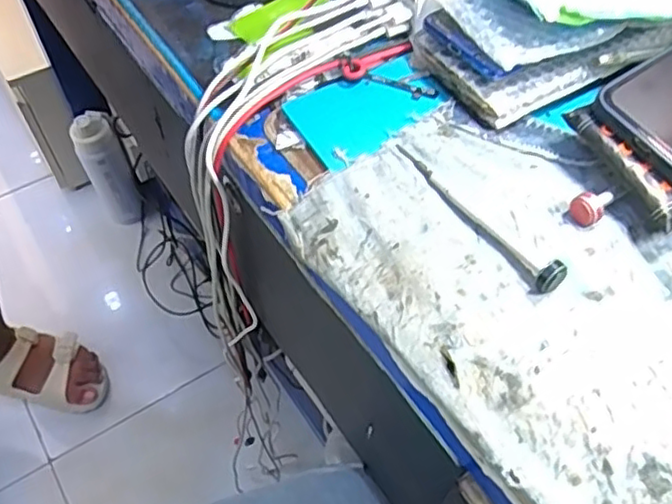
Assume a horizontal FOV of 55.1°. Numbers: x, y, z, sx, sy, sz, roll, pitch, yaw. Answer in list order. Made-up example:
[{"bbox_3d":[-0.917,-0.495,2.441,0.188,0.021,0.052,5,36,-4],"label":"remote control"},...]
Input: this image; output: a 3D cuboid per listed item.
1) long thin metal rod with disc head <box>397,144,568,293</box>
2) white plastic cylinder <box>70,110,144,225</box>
[{"bbox_3d":[0.074,-0.024,0.354,0.013,0.018,0.124,-32,61,-21],"label":"long thin metal rod with disc head"},{"bbox_3d":[-0.444,-0.143,1.272,0.073,0.284,0.073,-29,61,-20],"label":"white plastic cylinder"}]

